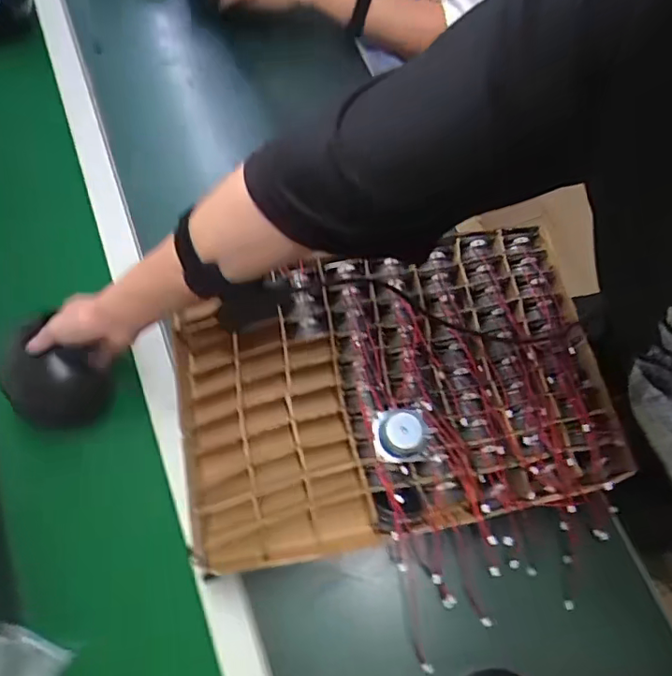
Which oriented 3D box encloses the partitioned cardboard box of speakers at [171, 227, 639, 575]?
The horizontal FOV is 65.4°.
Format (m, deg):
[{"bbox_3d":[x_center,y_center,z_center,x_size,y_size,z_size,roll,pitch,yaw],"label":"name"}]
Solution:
[{"bbox_3d":[0.058,0.056,0.589,0.452,0.061,0.326,-12,70,-4],"label":"partitioned cardboard box of speakers"}]

